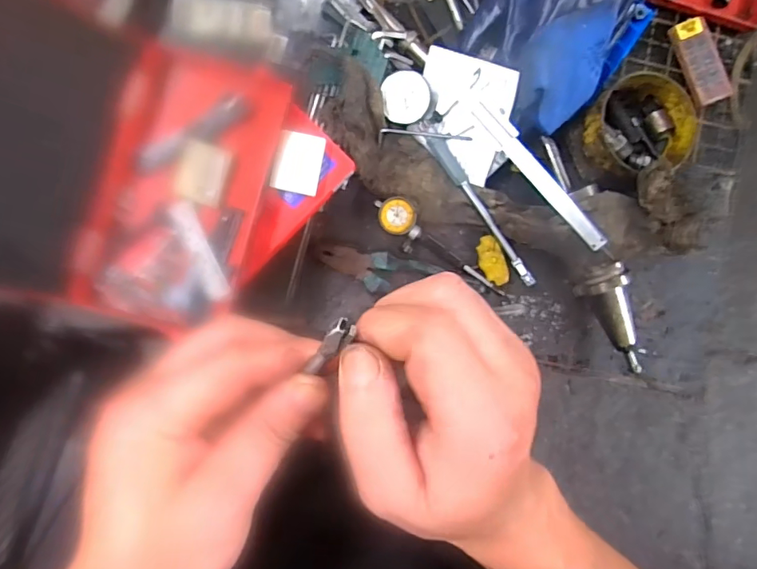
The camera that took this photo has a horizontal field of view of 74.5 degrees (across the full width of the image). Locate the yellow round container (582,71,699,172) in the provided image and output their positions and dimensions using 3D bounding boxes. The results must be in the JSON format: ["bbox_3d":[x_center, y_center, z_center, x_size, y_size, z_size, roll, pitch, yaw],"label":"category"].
[{"bbox_3d":[0.284,-0.175,0.557,0.115,0.054,0.108,-8,91,-5],"label":"yellow round container"}]

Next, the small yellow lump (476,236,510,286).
[{"bbox_3d":[0.130,-0.026,0.564,0.030,0.004,0.058,-16,99,10],"label":"small yellow lump"}]

